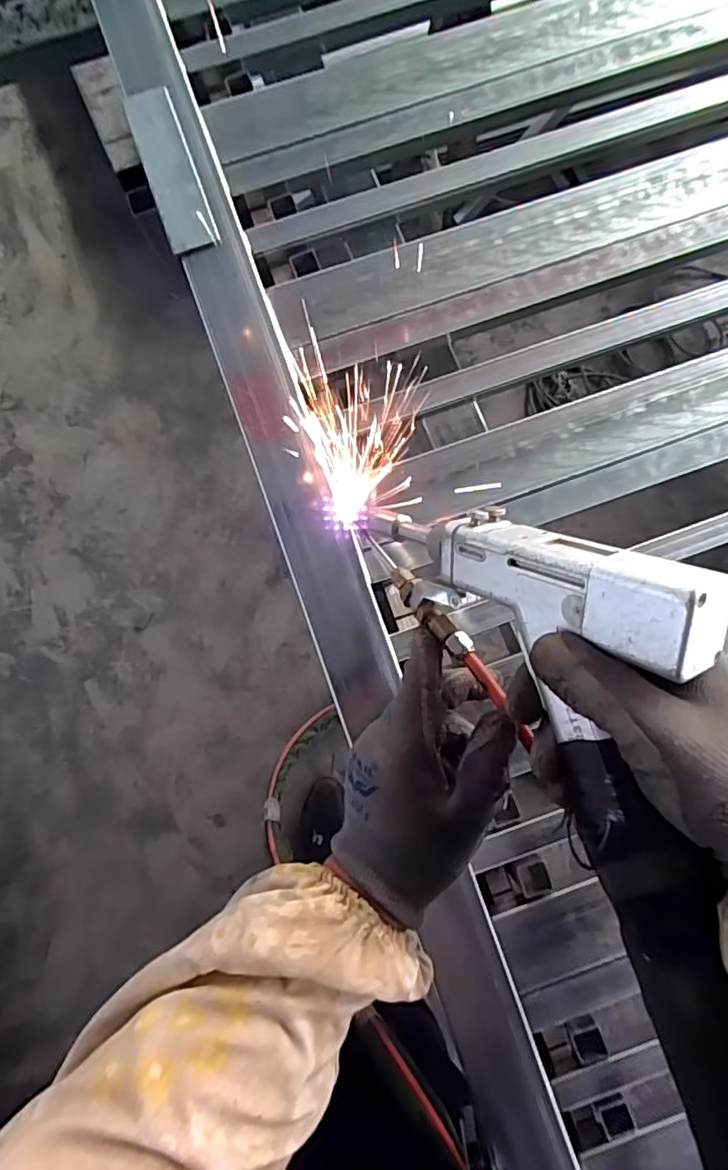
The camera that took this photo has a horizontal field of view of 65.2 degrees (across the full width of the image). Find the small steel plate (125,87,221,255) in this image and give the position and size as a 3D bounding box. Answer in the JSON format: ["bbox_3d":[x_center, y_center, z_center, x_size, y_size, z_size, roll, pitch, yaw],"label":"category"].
[{"bbox_3d":[-0.144,-0.310,0.426,0.037,0.010,0.130,-18,85,-3],"label":"small steel plate"}]

